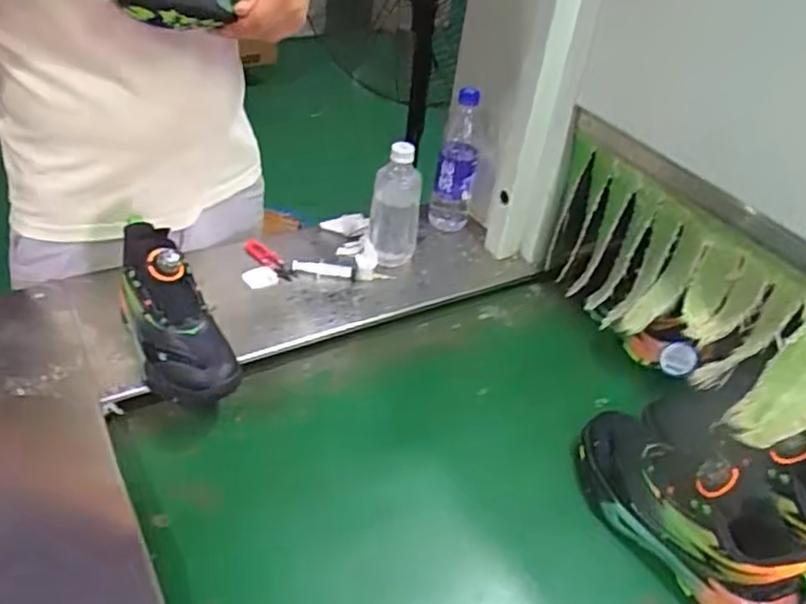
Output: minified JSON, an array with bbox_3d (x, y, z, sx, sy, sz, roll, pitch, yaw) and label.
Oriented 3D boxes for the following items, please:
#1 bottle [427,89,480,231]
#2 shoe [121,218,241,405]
[{"bbox_3d":[0.084,-0.224,1.054,0.064,0.218,0.073,8,39,0],"label":"bottle"},{"bbox_3d":[-0.276,0.017,0.789,0.086,0.102,0.238,-20,74,-30],"label":"shoe"}]

